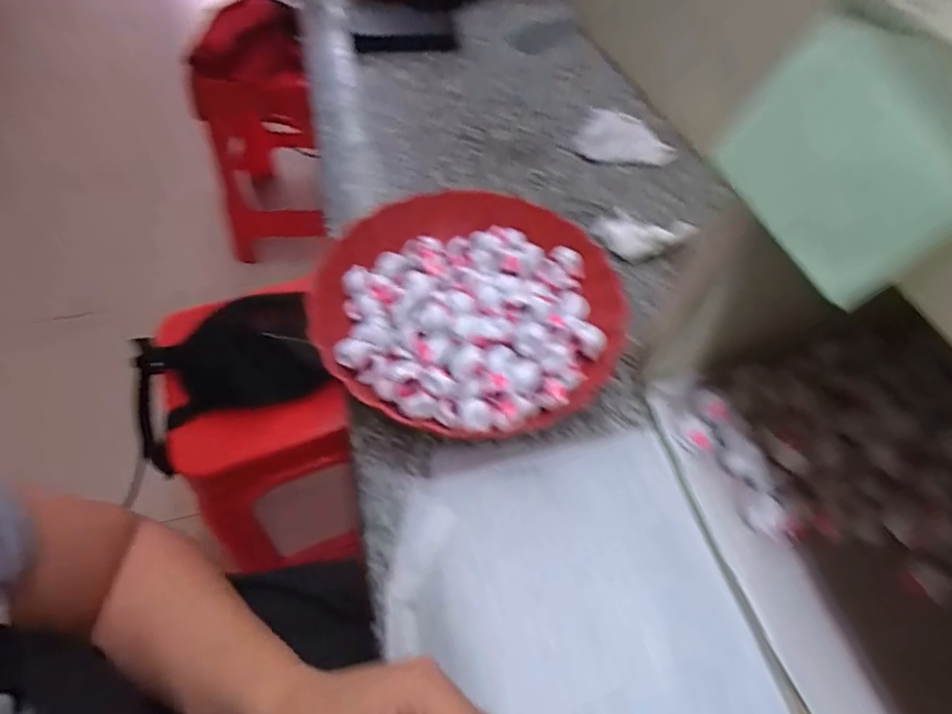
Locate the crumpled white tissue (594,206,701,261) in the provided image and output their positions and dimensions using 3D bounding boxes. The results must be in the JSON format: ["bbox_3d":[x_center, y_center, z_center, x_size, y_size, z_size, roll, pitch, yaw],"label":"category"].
[{"bbox_3d":[0.159,-0.117,0.496,0.087,0.037,0.041,28,59,14],"label":"crumpled white tissue"}]

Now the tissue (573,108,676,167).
[{"bbox_3d":[0.182,-0.266,0.607,0.116,0.021,0.071,8,56,1],"label":"tissue"}]

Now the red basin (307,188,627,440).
[{"bbox_3d":[-0.004,-0.053,0.420,0.245,0.068,0.243,2,56,-3],"label":"red basin"}]

